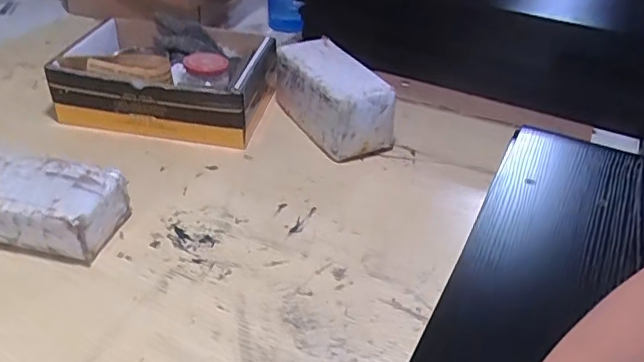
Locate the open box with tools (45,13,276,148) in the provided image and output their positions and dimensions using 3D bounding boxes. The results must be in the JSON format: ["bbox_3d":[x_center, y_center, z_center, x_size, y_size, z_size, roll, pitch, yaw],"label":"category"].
[{"bbox_3d":[-0.254,-0.180,0.926,0.319,0.109,0.262,6,35,5],"label":"open box with tools"}]

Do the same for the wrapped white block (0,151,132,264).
[{"bbox_3d":[-0.352,0.025,0.677,0.215,0.068,0.112,8,35,8],"label":"wrapped white block"}]

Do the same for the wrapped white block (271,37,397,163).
[{"bbox_3d":[0.017,-0.135,0.894,0.108,0.103,0.239,-14,38,-22],"label":"wrapped white block"}]

